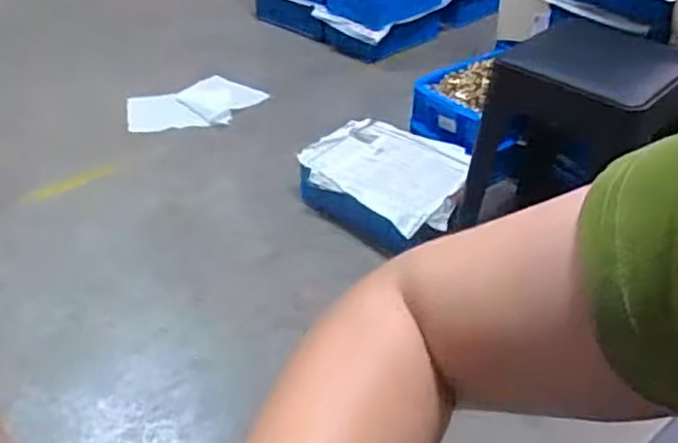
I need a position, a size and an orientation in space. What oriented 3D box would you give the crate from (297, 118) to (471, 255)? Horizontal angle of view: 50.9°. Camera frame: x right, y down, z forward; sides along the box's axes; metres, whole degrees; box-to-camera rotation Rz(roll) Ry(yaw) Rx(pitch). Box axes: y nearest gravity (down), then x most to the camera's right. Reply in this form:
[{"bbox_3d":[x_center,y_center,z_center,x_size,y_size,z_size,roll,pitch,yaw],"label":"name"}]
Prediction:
[{"bbox_3d":[0.117,-0.080,1.628,0.317,0.123,0.395,-26,45,-30],"label":"crate"}]

